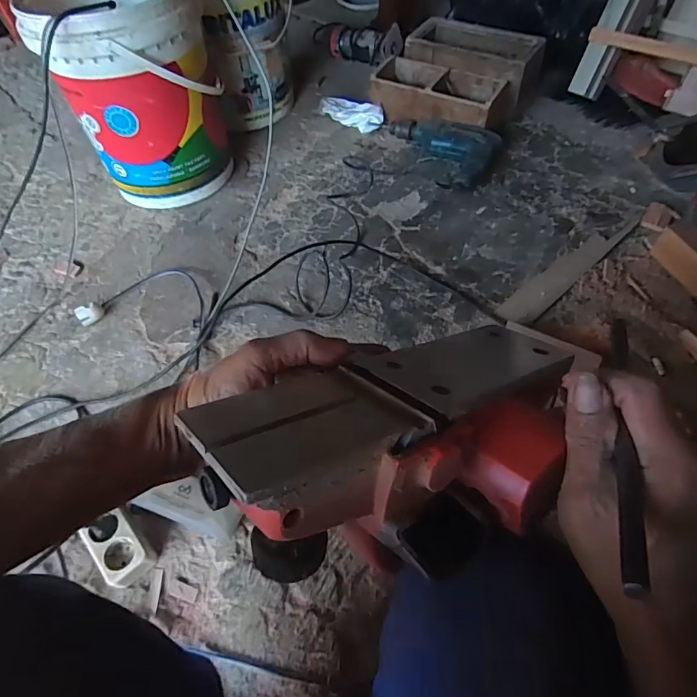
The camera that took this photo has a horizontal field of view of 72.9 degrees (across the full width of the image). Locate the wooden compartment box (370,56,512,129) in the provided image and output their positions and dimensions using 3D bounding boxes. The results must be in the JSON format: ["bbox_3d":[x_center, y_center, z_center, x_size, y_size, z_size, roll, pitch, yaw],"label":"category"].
[{"bbox_3d":[0.205,-0.582,1.117,0.329,0.096,0.168,29,62,22],"label":"wooden compartment box"}]

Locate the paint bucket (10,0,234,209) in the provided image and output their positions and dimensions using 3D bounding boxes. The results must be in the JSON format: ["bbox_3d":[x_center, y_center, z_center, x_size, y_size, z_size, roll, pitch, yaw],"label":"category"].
[{"bbox_3d":[-0.413,-0.520,0.965,0.286,0.366,0.299,-26,57,-13],"label":"paint bucket"}]

